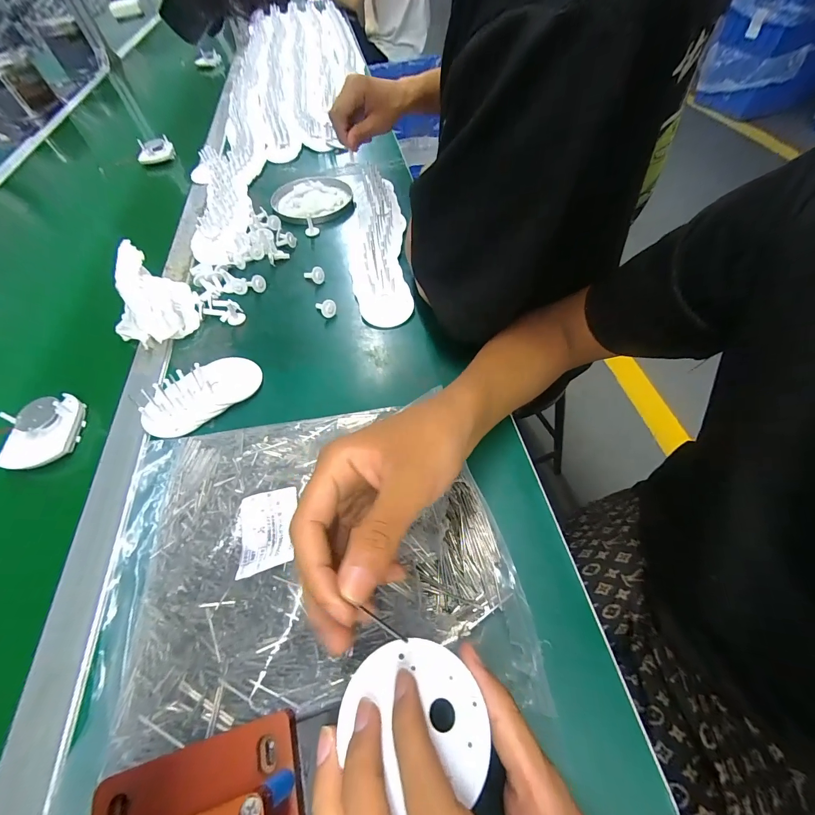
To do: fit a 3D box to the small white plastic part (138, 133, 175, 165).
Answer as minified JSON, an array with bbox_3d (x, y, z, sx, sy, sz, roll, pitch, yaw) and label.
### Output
[{"bbox_3d":[-0.517,-0.526,0.734,0.072,0.039,0.017,-24,57,-10],"label":"small white plastic part"}]

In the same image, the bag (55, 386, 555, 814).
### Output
[{"bbox_3d":[-0.079,0.093,0.261,0.283,0.041,0.233,-12,55,-5],"label":"bag"}]

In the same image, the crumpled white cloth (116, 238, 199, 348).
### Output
[{"bbox_3d":[-0.300,-0.125,0.410,0.086,0.073,0.098,-28,58,-13],"label":"crumpled white cloth"}]

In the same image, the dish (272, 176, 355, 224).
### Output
[{"bbox_3d":[-0.158,-0.347,0.598,0.128,0.015,0.149,-24,57,-10],"label":"dish"}]

